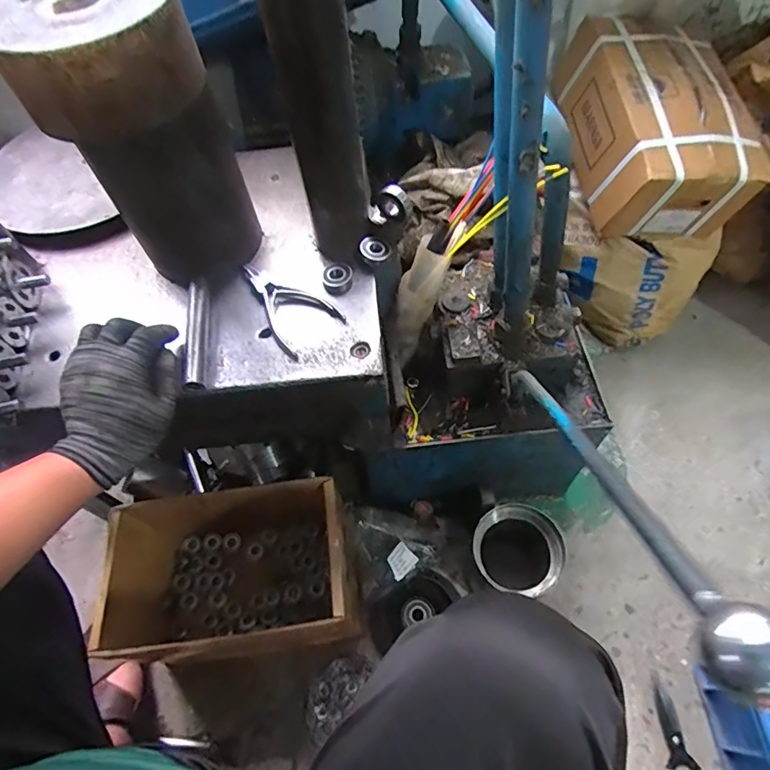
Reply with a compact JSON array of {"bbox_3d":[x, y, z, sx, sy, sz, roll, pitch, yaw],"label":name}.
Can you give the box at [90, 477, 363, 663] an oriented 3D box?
[{"bbox_3d":[-0.207,0.262,0.722,0.304,0.187,0.212,-7,59,0],"label":"box"}]

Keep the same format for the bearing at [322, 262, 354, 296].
[{"bbox_3d":[-0.051,-0.116,0.546,0.033,0.015,0.034,-2,59,3],"label":"bearing"}]

